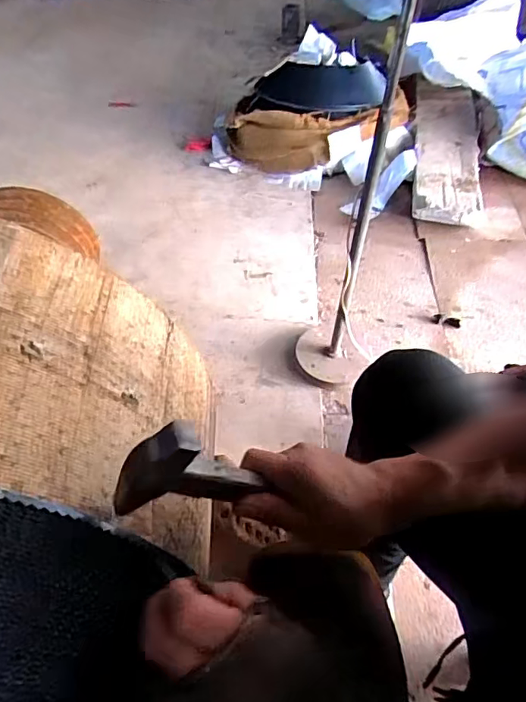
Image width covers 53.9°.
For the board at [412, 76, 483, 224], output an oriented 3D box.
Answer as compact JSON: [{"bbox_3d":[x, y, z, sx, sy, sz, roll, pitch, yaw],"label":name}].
[{"bbox_3d":[0.560,-0.628,1.596,0.189,0.064,0.659,7,51,9],"label":"board"}]

